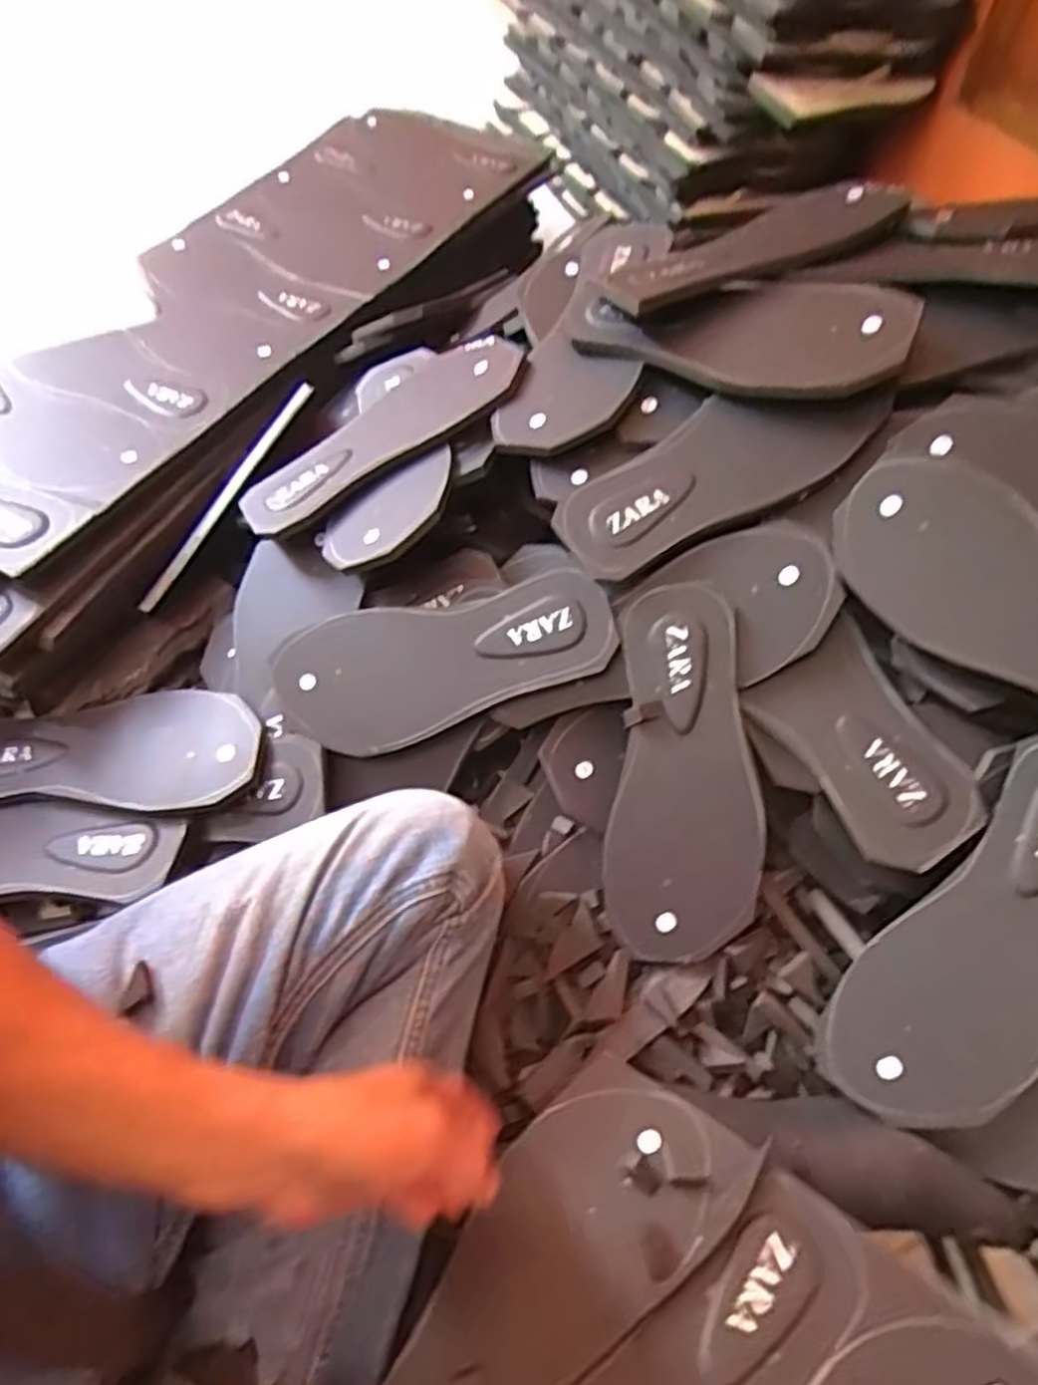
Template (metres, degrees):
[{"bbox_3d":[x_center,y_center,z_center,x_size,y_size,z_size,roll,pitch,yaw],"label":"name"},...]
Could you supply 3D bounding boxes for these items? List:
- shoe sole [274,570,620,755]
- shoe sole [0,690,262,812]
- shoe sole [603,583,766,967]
[{"bbox_3d":[-0.056,-0.024,0.547,0.243,0.014,0.100,-16,82,9],"label":"shoe sole"},{"bbox_3d":[-0.313,0.042,0.567,0.258,0.014,0.094,-1,57,8],"label":"shoe sole"},{"bbox_3d":[0.112,0.053,0.510,0.096,0.005,0.243,2,85,17],"label":"shoe sole"}]

